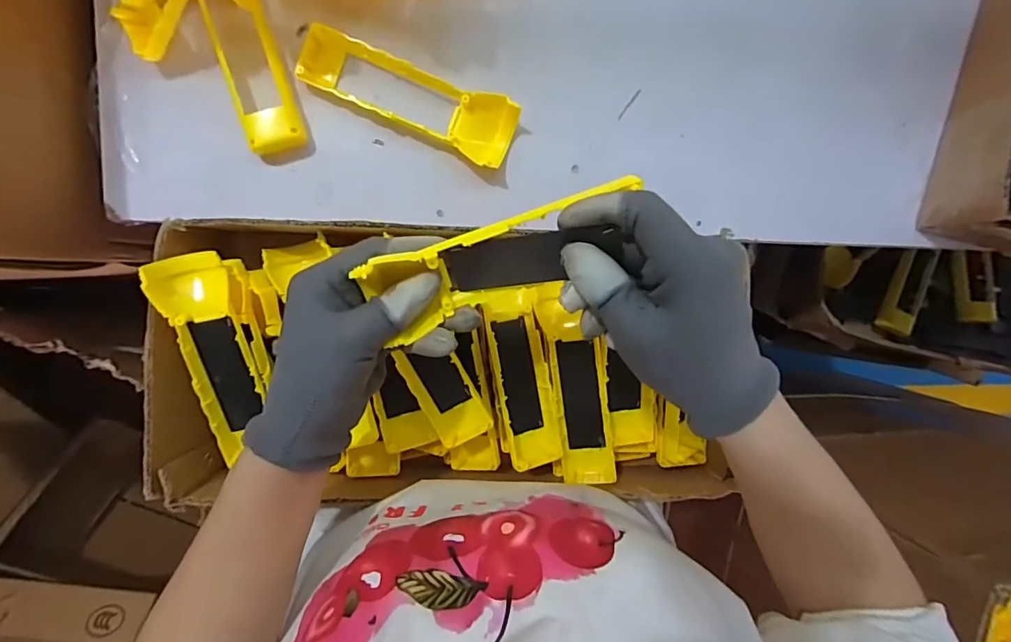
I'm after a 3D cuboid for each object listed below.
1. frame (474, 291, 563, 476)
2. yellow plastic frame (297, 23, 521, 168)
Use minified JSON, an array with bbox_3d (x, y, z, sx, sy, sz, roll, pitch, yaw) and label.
[{"bbox_3d":[0.014,0.044,0.397,0.042,0.027,0.137,-13,96,-4],"label":"frame"},{"bbox_3d":[-0.073,-0.170,0.380,0.165,0.025,0.048,24,93,-7],"label":"yellow plastic frame"}]

